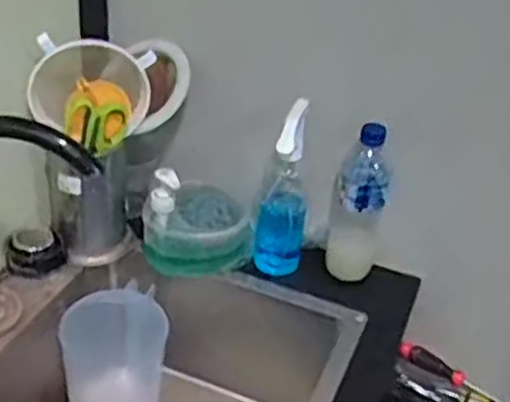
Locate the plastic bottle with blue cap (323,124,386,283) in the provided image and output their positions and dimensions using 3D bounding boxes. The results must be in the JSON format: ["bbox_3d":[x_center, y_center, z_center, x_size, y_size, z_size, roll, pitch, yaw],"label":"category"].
[{"bbox_3d":[0.137,0.007,0.989,0.070,0.231,0.055,12,33,8],"label":"plastic bottle with blue cap"}]

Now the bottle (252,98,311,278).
[{"bbox_3d":[0.040,-0.015,0.991,0.069,0.243,0.080,6,33,0],"label":"bottle"}]

